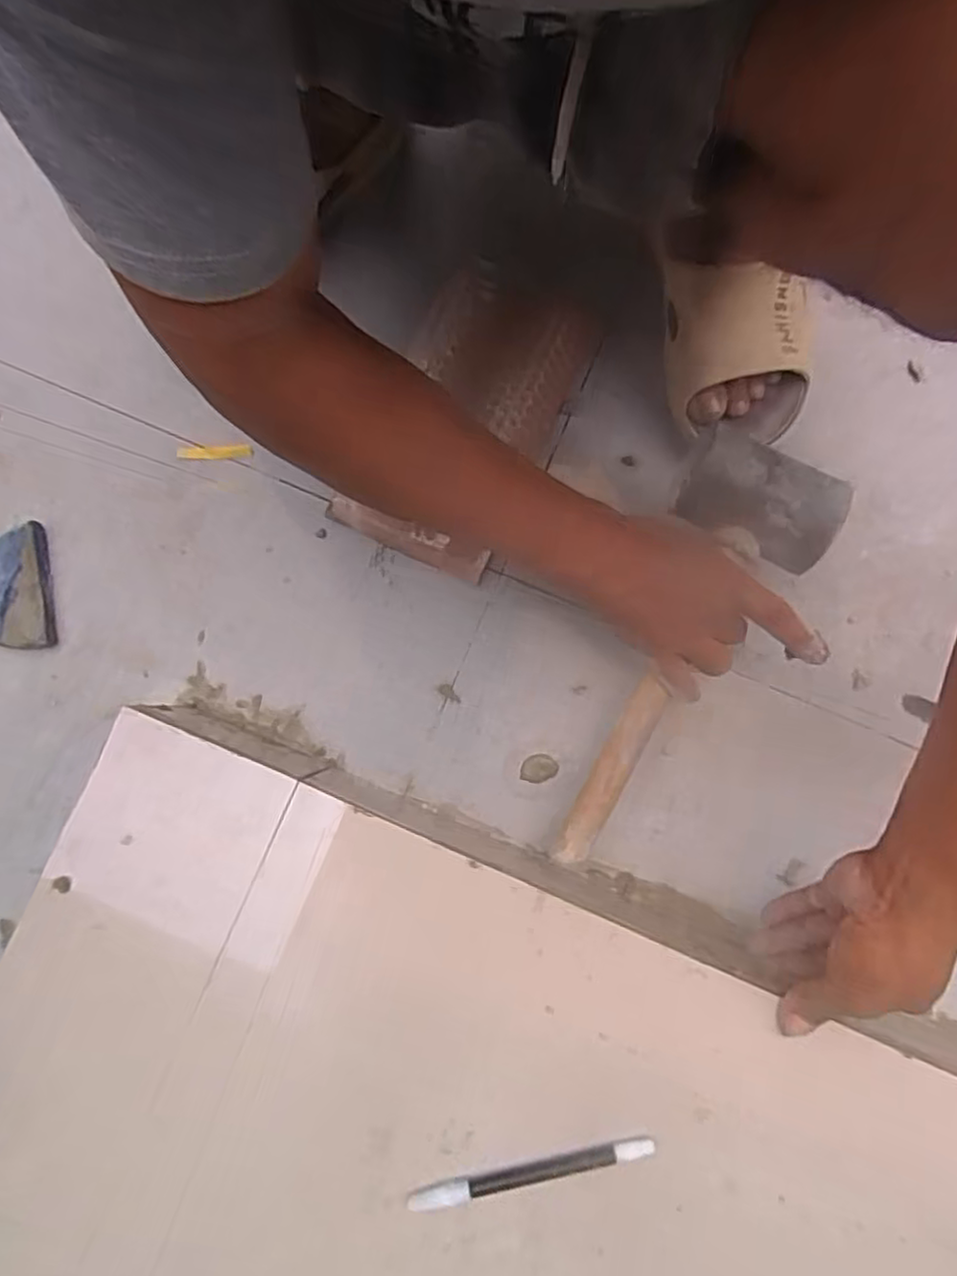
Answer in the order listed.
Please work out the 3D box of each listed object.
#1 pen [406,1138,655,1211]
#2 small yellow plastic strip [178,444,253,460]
[{"bbox_3d":[0.031,0.314,0.401,0.143,0.007,0.012,-13,83,0],"label":"pen"},{"bbox_3d":[-0.214,-0.151,0.560,0.061,0.005,0.010,-3,83,1],"label":"small yellow plastic strip"}]

